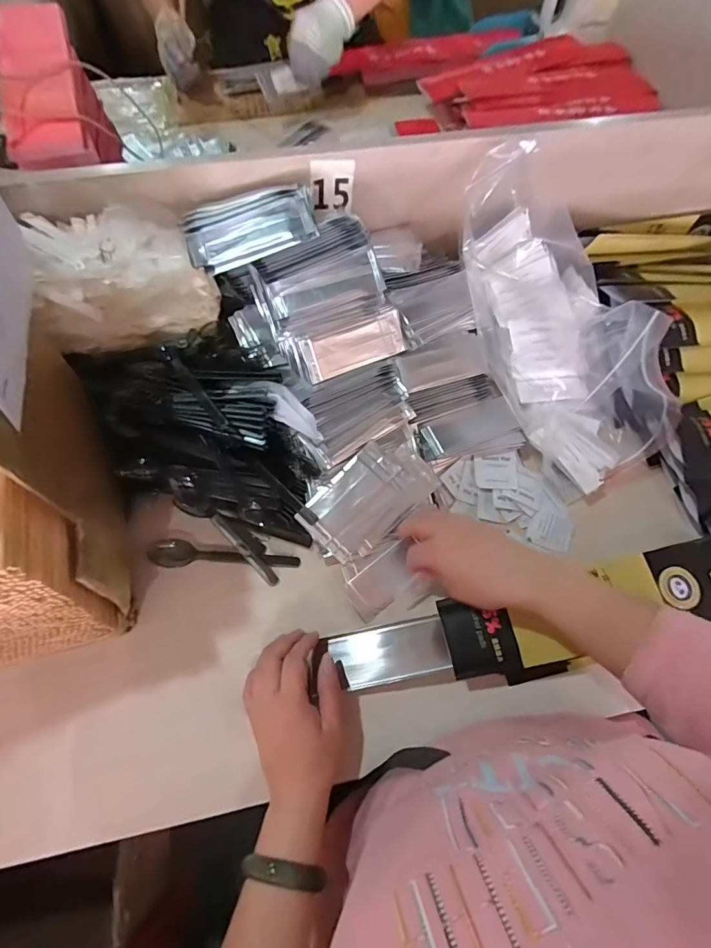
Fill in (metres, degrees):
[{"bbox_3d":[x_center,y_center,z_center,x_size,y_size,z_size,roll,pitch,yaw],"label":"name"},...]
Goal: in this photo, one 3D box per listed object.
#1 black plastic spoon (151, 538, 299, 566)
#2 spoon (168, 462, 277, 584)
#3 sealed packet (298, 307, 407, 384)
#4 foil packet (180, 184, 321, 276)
[{"bbox_3d":[-0.151,0.094,0.509,0.168,0.020,0.029,4,66,1],"label":"black plastic spoon"},{"bbox_3d":[-0.148,0.062,0.494,0.033,0.021,0.167,-43,104,-17],"label":"spoon"},{"bbox_3d":[-0.002,-0.148,0.510,0.124,0.007,0.052,-26,111,-12],"label":"sealed packet"},{"bbox_3d":[-0.111,-0.260,0.462,0.131,0.028,0.074,-16,68,-8],"label":"foil packet"}]

